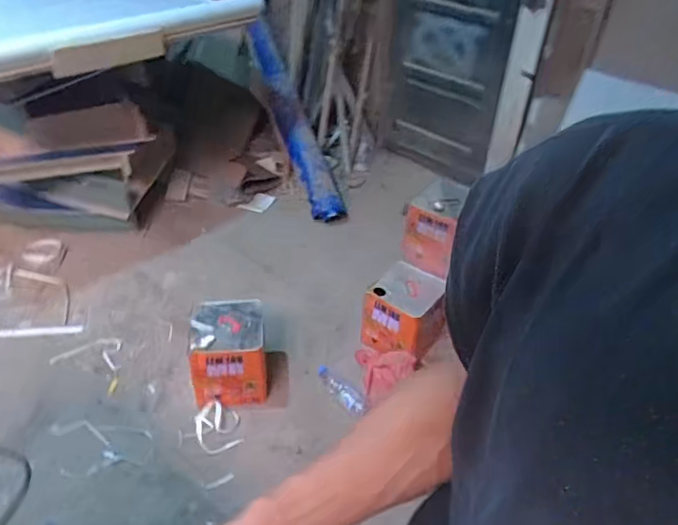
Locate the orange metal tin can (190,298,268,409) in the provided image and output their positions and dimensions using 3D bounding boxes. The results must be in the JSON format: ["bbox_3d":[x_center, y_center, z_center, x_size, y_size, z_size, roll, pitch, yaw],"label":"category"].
[{"bbox_3d":[-0.366,0.306,1.807,0.239,0.267,0.257,-6,39,-10],"label":"orange metal tin can"}]

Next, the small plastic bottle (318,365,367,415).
[{"bbox_3d":[0.004,0.428,1.862,0.062,0.072,0.276,-21,27,-25],"label":"small plastic bottle"}]

